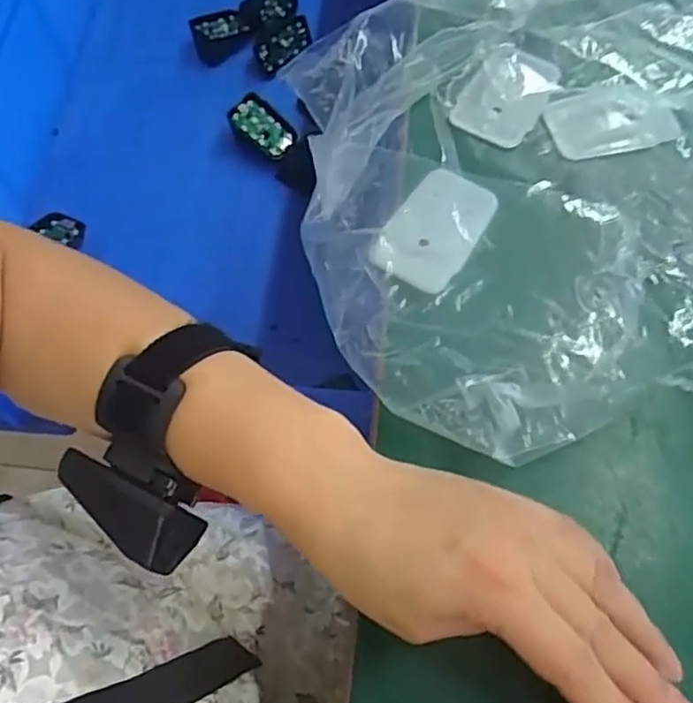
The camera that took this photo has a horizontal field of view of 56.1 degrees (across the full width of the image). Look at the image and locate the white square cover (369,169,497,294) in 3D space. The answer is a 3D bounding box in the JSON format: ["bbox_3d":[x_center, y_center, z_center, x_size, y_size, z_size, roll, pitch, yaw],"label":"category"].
[{"bbox_3d":[0.045,-0.064,0.330,0.043,0.007,0.063,31,71,14],"label":"white square cover"}]

